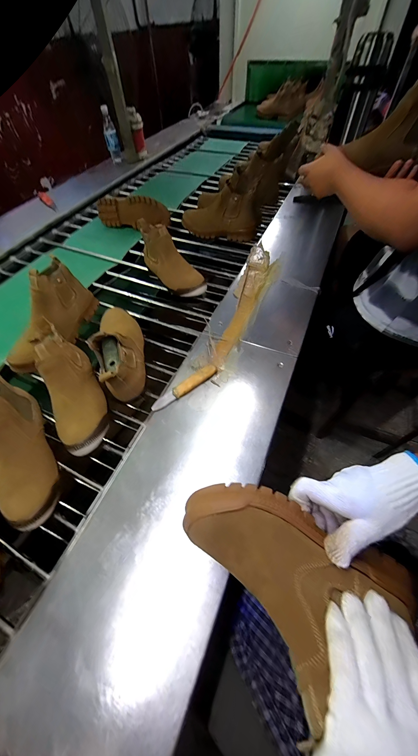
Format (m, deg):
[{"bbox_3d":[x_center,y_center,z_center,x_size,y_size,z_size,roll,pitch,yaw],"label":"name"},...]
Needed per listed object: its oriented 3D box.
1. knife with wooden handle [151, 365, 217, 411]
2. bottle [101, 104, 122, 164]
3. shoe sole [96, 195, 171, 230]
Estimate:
[{"bbox_3d":[-0.051,0.018,0.530,0.157,0.013,0.025,-34,62,-19],"label":"knife with wooden handle"},{"bbox_3d":[-0.494,-1.218,1.275,0.075,0.220,0.082,-16,58,-9],"label":"bottle"},{"bbox_3d":[-0.290,-0.623,0.958,0.293,0.127,0.038,11,58,9],"label":"shoe sole"}]

